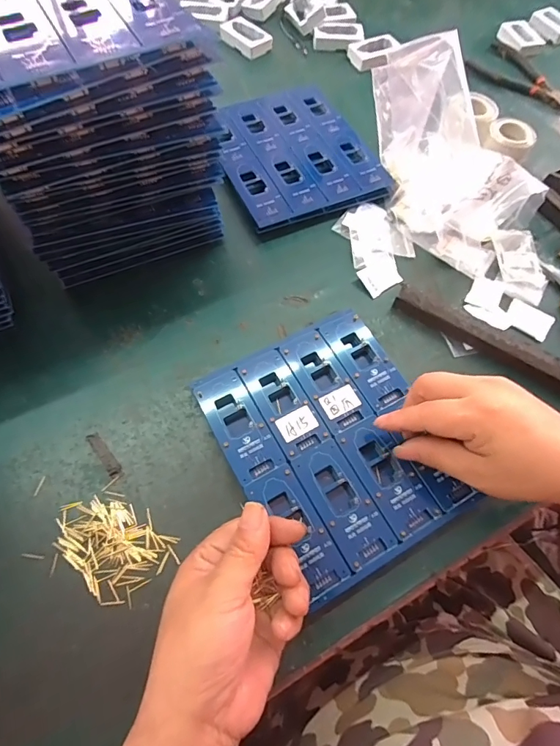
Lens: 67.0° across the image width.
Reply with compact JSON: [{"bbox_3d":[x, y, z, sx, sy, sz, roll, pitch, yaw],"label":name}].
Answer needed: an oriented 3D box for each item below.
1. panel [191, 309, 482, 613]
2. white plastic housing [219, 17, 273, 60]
[{"bbox_3d":[0.042,0.054,0.342,0.157,0.016,0.189,-26,70,-13],"label":"panel"},{"bbox_3d":[-0.049,-0.465,0.584,0.074,0.017,0.047,40,71,14],"label":"white plastic housing"}]

